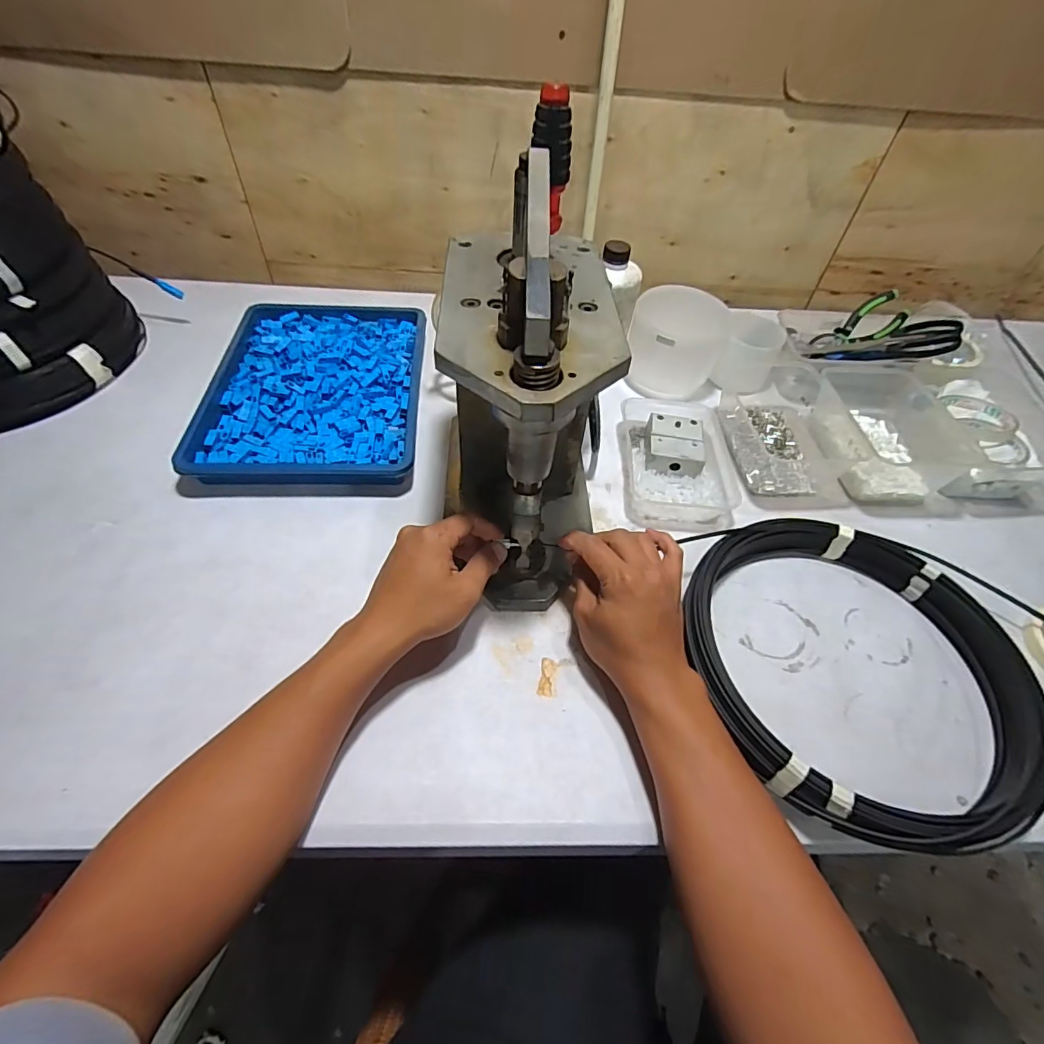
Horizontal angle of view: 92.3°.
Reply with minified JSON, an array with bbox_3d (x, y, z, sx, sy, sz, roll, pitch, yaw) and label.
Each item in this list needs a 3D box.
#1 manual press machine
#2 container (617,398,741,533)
[{"bbox_3d":[0.006,-0.115,0.435,0.142,0.286,0.269,1,51,-4],"label":"manual press machine"},{"bbox_3d":[0.182,-0.075,0.585,0.126,0.039,0.182,3,51,-2],"label":"container"}]

